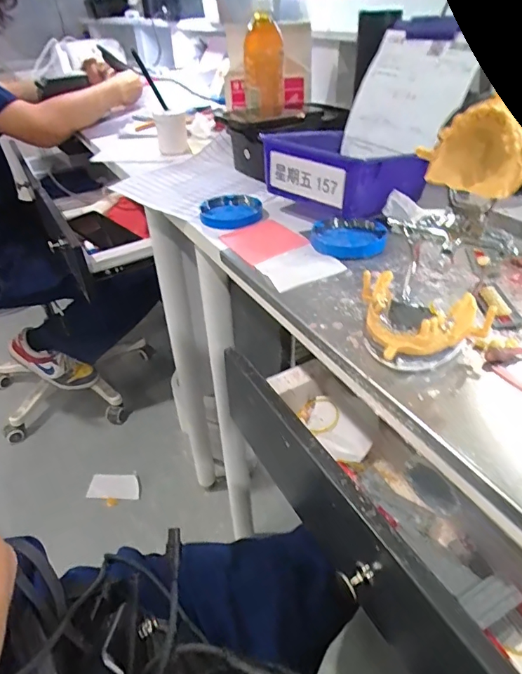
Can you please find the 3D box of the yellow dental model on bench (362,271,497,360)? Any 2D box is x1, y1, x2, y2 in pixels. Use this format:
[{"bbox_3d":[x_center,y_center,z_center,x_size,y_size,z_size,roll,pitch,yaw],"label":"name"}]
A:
[{"bbox_3d":[0.114,-0.022,0.338,0.074,0.026,0.076,-13,39,-14],"label":"yellow dental model on bench"}]

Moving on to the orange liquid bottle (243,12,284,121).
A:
[{"bbox_3d":[0.005,-0.417,0.703,0.060,0.144,0.052,-2,37,0],"label":"orange liquid bottle"}]

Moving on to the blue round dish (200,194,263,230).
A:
[{"bbox_3d":[-0.037,-0.158,0.569,0.076,0.020,0.064,-5,37,-4],"label":"blue round dish"}]

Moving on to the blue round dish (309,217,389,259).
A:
[{"bbox_3d":[0.092,-0.104,0.477,0.076,0.019,0.073,-1,37,1],"label":"blue round dish"}]

